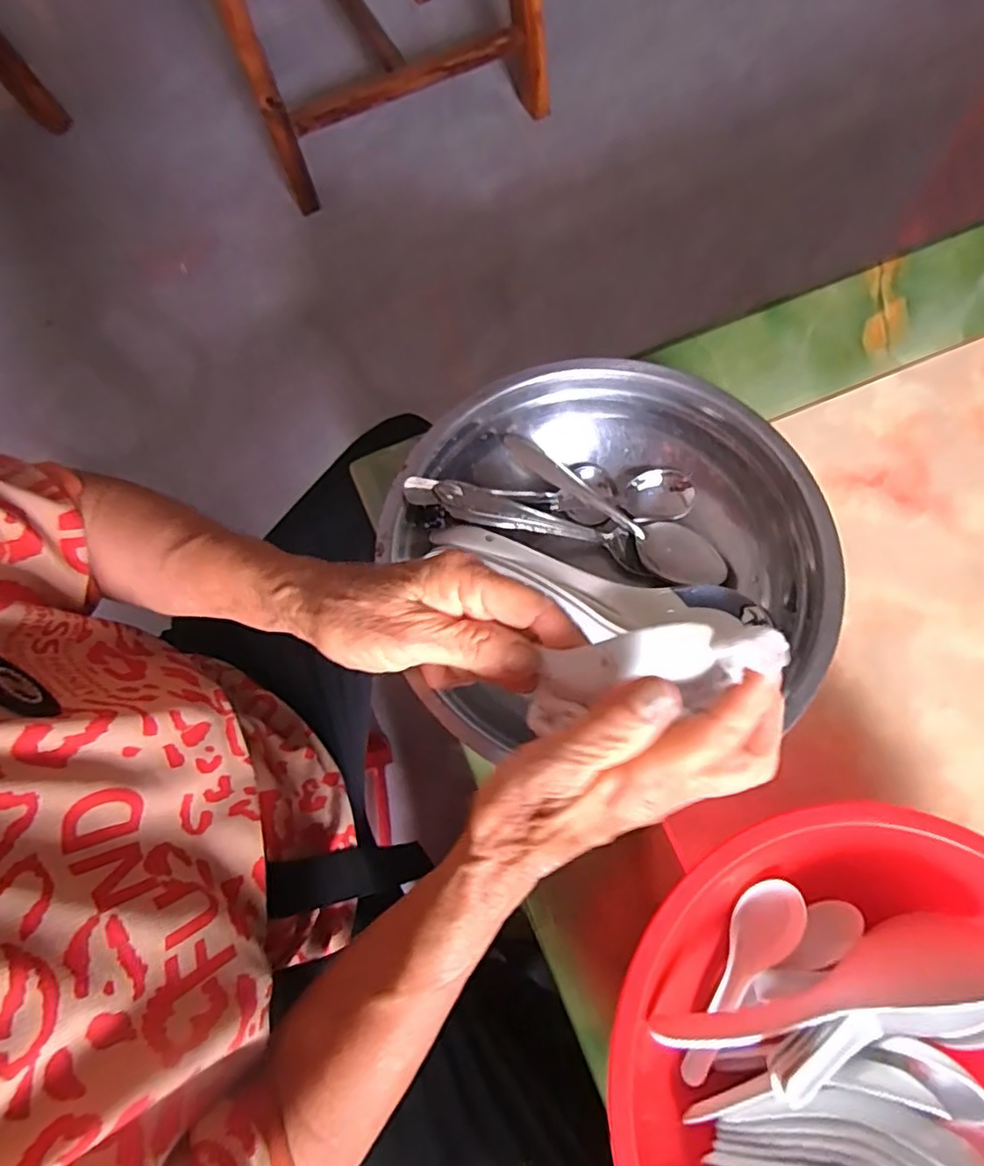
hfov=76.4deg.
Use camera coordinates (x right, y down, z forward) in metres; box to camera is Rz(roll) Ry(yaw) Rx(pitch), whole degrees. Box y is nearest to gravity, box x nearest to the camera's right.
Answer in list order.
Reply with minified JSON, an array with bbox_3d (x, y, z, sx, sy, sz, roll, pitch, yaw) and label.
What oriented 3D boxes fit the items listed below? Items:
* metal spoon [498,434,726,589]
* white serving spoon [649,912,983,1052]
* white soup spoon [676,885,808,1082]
[{"bbox_3d":[0.085,-0.053,0.423,0.167,0.018,0.035,34,76,11],"label":"metal spoon"},{"bbox_3d":[0.171,0.199,0.309,0.182,0.070,0.023,-14,73,-3],"label":"white serving spoon"},{"bbox_3d":[0.133,0.214,0.339,0.032,0.017,0.112,30,85,8],"label":"white soup spoon"}]

